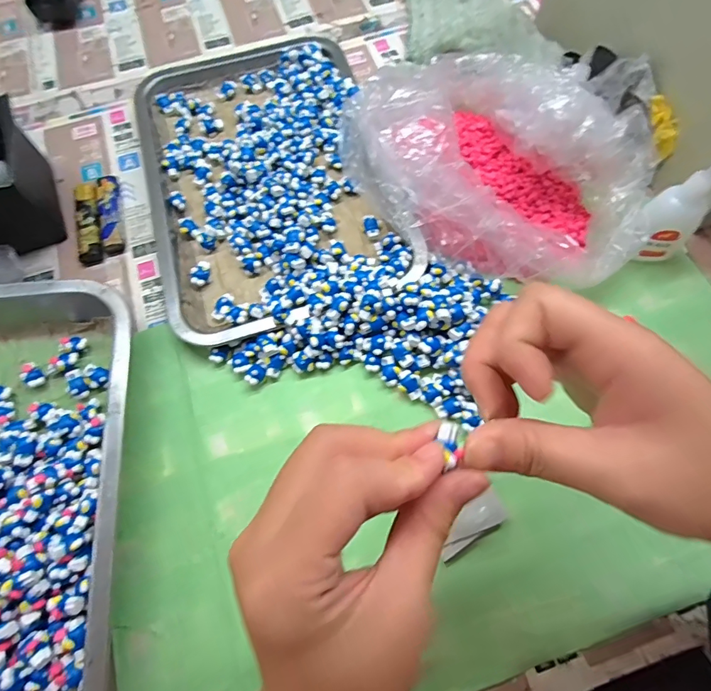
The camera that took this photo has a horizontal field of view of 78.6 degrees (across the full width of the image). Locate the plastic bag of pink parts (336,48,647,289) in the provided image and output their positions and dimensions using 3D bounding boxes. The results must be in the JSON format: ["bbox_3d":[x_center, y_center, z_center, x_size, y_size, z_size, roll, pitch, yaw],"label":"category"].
[{"bbox_3d":[0.119,-0.138,0.341,0.162,0.087,0.217,-43,73,-14],"label":"plastic bag of pink parts"}]

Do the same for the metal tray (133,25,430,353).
[{"bbox_3d":[-0.086,-0.166,0.395,0.207,0.030,0.328,-19,69,-5],"label":"metal tray"}]

